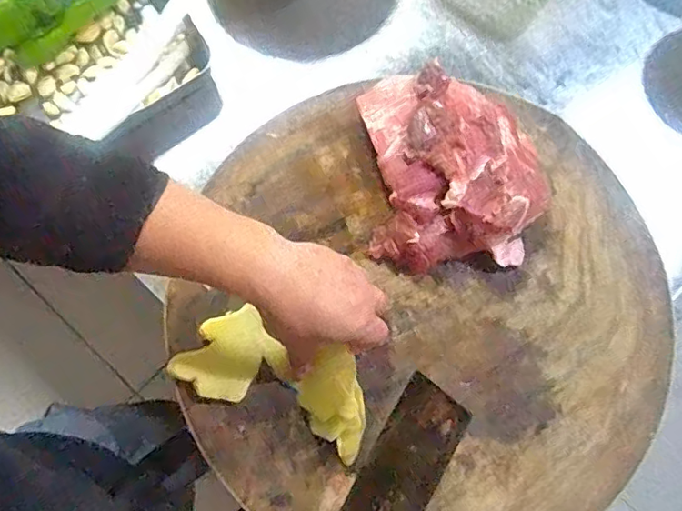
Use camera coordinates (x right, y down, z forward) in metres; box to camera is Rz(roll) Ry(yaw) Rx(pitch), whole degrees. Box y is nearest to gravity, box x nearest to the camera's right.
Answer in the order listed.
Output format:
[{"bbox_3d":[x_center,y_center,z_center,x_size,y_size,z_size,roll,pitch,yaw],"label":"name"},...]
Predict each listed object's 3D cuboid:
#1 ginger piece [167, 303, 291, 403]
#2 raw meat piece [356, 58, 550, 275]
[{"bbox_3d":[-0.098,0.094,0.479,0.081,0.016,0.079,-40,81,-8],"label":"ginger piece"},{"bbox_3d":[0.107,-0.085,0.504,0.158,0.052,0.187,-3,78,-1],"label":"raw meat piece"}]

